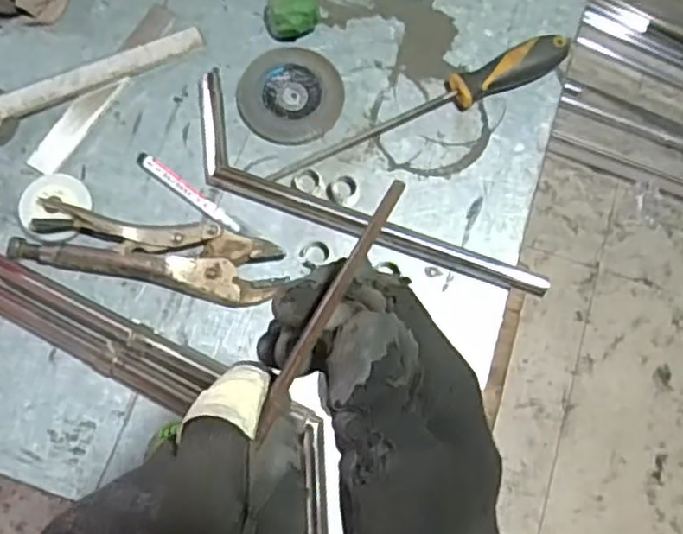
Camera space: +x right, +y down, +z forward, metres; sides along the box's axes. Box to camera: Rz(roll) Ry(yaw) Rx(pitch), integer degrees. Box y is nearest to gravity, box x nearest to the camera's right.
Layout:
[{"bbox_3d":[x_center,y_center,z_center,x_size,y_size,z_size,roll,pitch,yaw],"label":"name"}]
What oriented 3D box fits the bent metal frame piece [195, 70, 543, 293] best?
[{"bbox_3d":[0.012,-0.056,0.604,0.347,0.019,0.083,28,74,6],"label":"bent metal frame piece"}]

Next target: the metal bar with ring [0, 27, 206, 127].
[{"bbox_3d":[-0.230,-0.172,0.622,0.217,0.015,0.033,-25,76,-9],"label":"metal bar with ring"}]

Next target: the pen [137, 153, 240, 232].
[{"bbox_3d":[-0.133,-0.066,0.600,0.115,0.012,0.014,37,75,9],"label":"pen"}]

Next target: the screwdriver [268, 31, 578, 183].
[{"bbox_3d":[0.075,-0.143,0.625,0.294,0.031,0.032,-25,76,-9],"label":"screwdriver"}]

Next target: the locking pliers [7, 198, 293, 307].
[{"bbox_3d":[-0.157,-0.014,0.574,0.209,0.015,0.060,12,73,2],"label":"locking pliers"}]

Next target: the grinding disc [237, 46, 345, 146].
[{"bbox_3d":[-0.046,-0.157,0.632,0.092,0.010,0.090,1,73,-2],"label":"grinding disc"}]

